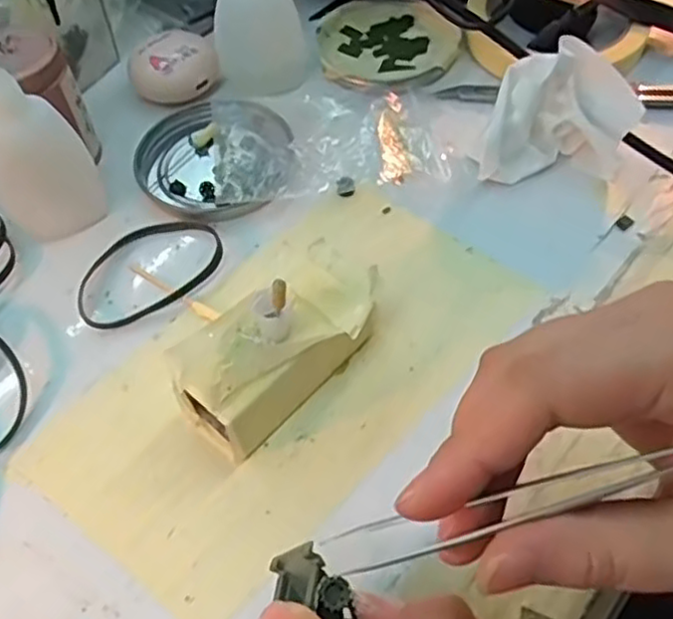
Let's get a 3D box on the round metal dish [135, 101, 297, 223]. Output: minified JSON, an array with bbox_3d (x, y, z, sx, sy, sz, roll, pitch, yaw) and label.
[{"bbox_3d":[-0.063,-0.077,0.356,0.077,0.009,0.076,1,55,4],"label":"round metal dish"}]

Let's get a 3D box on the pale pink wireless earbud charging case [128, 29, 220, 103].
[{"bbox_3d":[-0.089,-0.132,0.387,0.047,0.020,0.038,-17,56,-8],"label":"pale pink wireless earbud charging case"}]

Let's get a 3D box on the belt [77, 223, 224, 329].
[{"bbox_3d":[-0.086,-0.019,0.324,0.070,0.004,0.048,-26,58,-14],"label":"belt"}]

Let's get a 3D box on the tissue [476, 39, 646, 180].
[{"bbox_3d":[0.105,-0.088,0.330,0.062,0.047,0.049,18,58,15],"label":"tissue"}]

